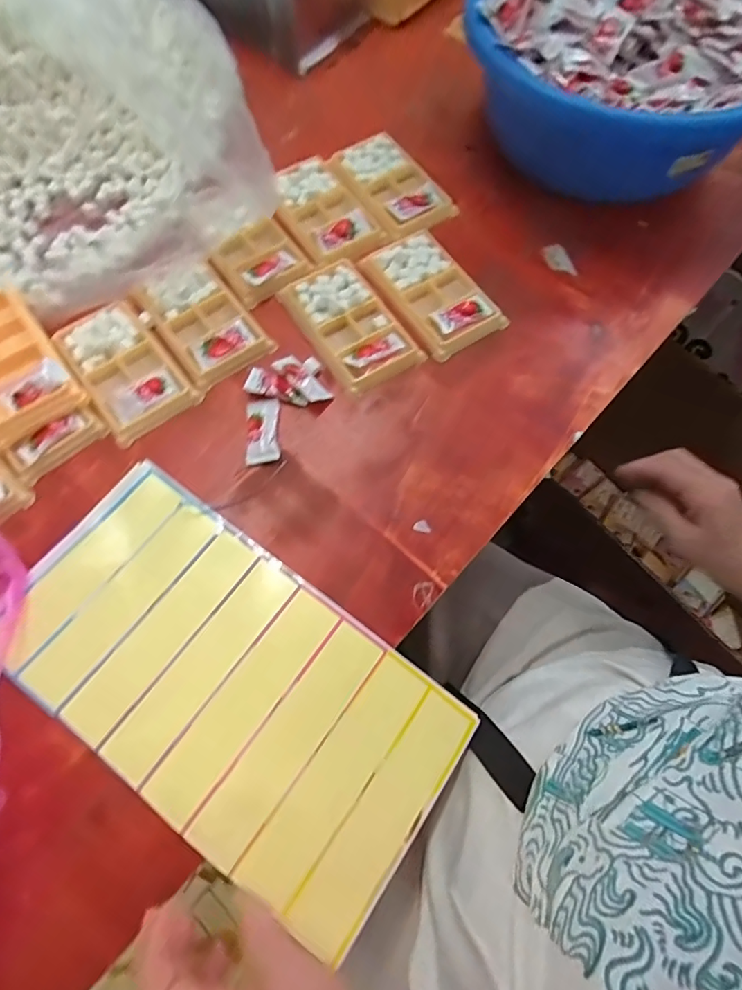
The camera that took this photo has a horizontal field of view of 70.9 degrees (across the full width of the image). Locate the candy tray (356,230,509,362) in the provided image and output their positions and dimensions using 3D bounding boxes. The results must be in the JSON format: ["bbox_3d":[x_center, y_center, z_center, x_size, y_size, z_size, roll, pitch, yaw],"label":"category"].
[{"bbox_3d":[0.057,-0.193,0.493,0.075,0.014,0.131,-33,74,-13],"label":"candy tray"}]

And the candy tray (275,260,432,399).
[{"bbox_3d":[-0.019,-0.161,0.480,0.077,0.012,0.136,-32,74,-13],"label":"candy tray"}]

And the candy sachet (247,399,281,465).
[{"bbox_3d":[-0.092,-0.054,0.441,0.027,0.008,0.058,-3,69,-4],"label":"candy sachet"}]

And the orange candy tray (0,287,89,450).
[{"bbox_3d":[-0.312,-0.115,0.443,0.079,0.027,0.139,-35,74,-14],"label":"orange candy tray"}]

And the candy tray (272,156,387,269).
[{"bbox_3d":[-0.050,-0.289,0.531,0.082,0.017,0.131,-35,74,-14],"label":"candy tray"}]

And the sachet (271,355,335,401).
[{"bbox_3d":[-0.060,-0.101,0.459,0.022,0.012,0.053,-42,76,-16],"label":"sachet"}]

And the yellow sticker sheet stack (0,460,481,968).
[{"bbox_3d":[-0.104,0.131,0.376,0.328,0.013,0.174,34,72,10],"label":"yellow sticker sheet stack"}]

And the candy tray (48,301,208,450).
[{"bbox_3d":[-0.218,-0.115,0.456,0.076,0.014,0.132,-36,75,-14],"label":"candy tray"}]

